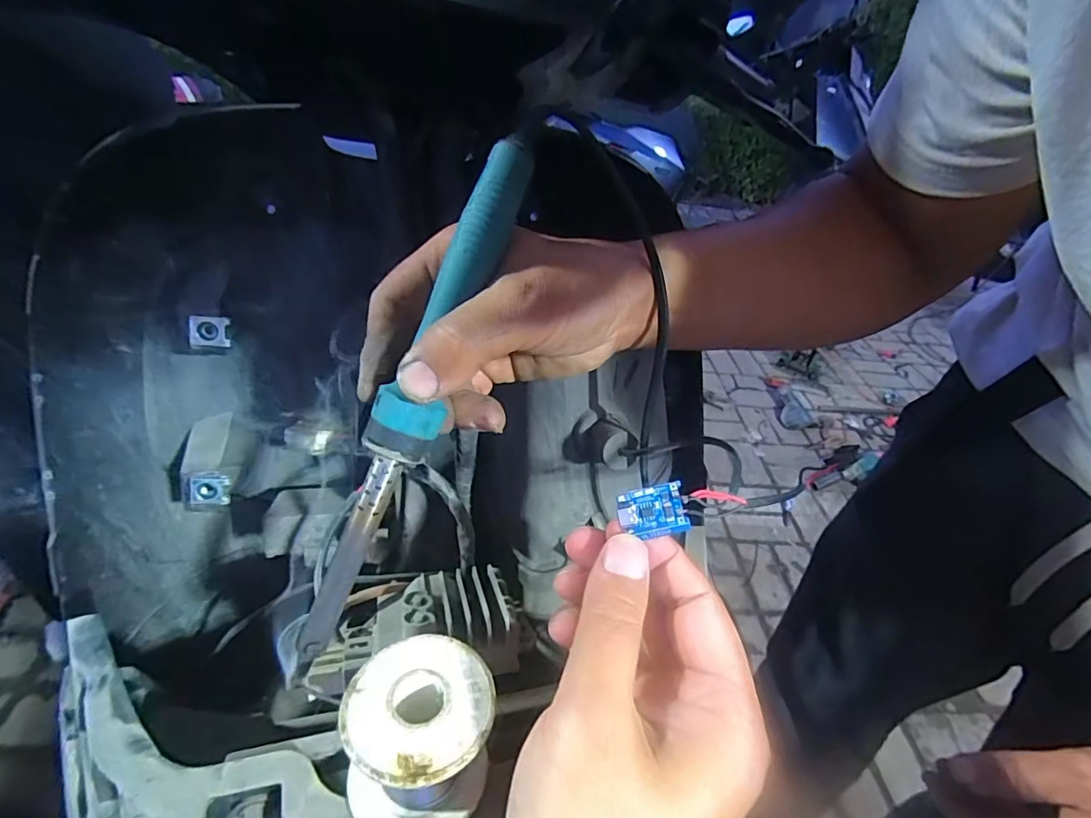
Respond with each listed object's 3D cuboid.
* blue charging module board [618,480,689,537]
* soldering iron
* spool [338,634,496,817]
[{"bbox_3d":[0.043,0.041,0.213,0.027,0.020,0.004,-12,-4,-1],"label":"blue charging module board"},{"bbox_3d":[-0.054,0.004,0.207,0.023,0.227,0.017,26,5,23],"label":"soldering iron"},{"bbox_3d":[-0.048,0.126,0.204,0.052,0.046,0.057,-4,37,-15],"label":"spool"}]

